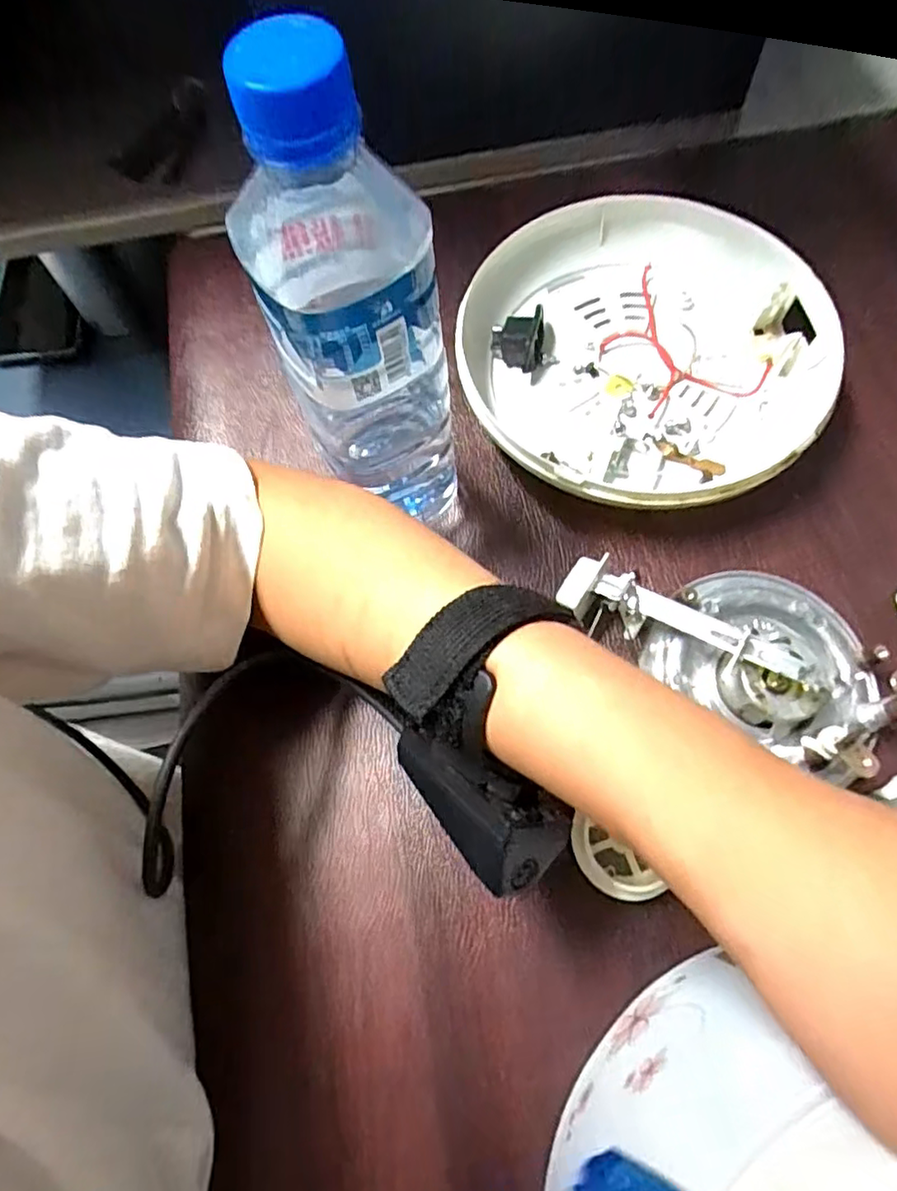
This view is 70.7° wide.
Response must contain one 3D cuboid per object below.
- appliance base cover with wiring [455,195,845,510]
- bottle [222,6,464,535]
[{"bbox_3d":[0.106,-0.135,0.361,0.199,0.045,0.200,27,72,13],"label":"appliance base cover with wiring"},{"bbox_3d":[-0.037,-0.103,0.265,0.066,0.206,0.068,-23,69,-6],"label":"bottle"}]

